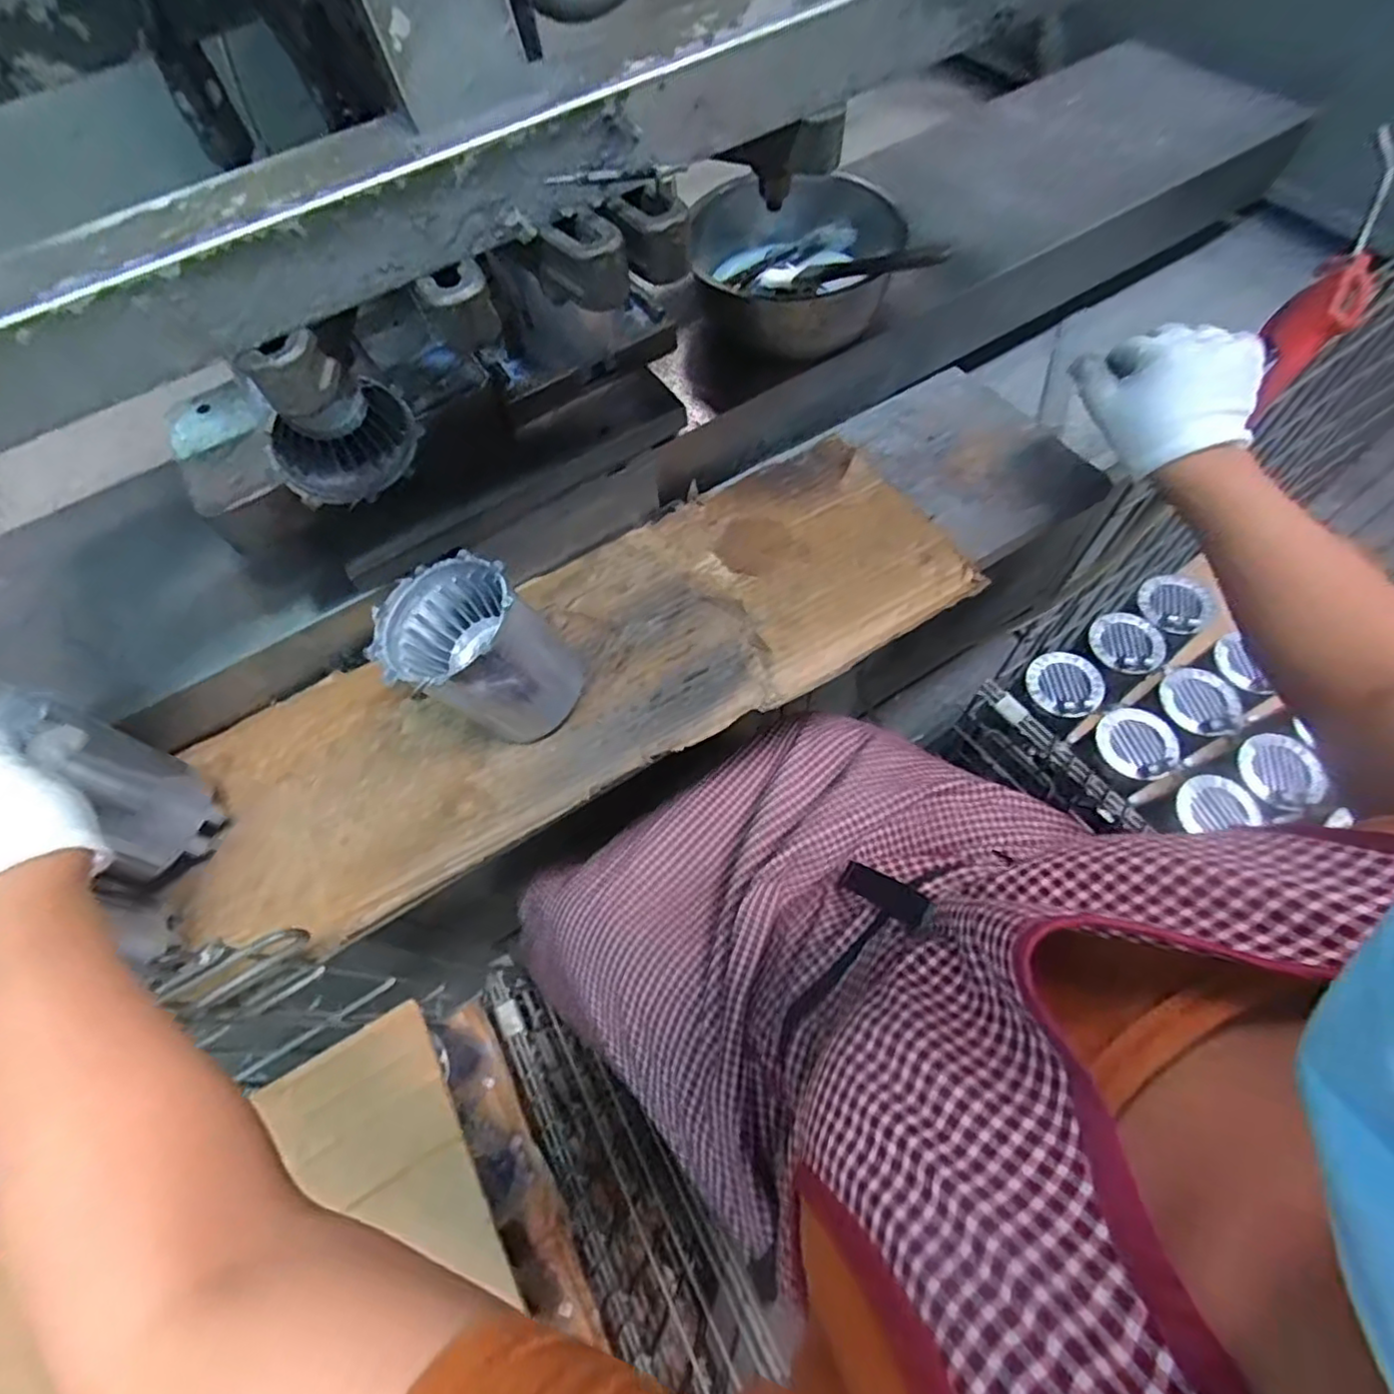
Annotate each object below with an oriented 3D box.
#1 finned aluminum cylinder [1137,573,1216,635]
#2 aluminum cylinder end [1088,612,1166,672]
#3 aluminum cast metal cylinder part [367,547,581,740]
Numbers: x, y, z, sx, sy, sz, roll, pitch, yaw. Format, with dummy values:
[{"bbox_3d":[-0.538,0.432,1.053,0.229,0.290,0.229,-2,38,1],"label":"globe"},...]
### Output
[{"bbox_3d":[0.602,-0.113,0.837,0.077,0.032,0.079,15,66,11],"label":"finned aluminum cylinder"},{"bbox_3d":[0.535,-0.066,0.829,0.076,0.028,0.085,-37,67,-14],"label":"aluminum cylinder end"},{"bbox_3d":[-0.153,-0.026,0.475,0.110,0.118,0.096,27,68,16],"label":"aluminum cast metal cylinder part"}]

